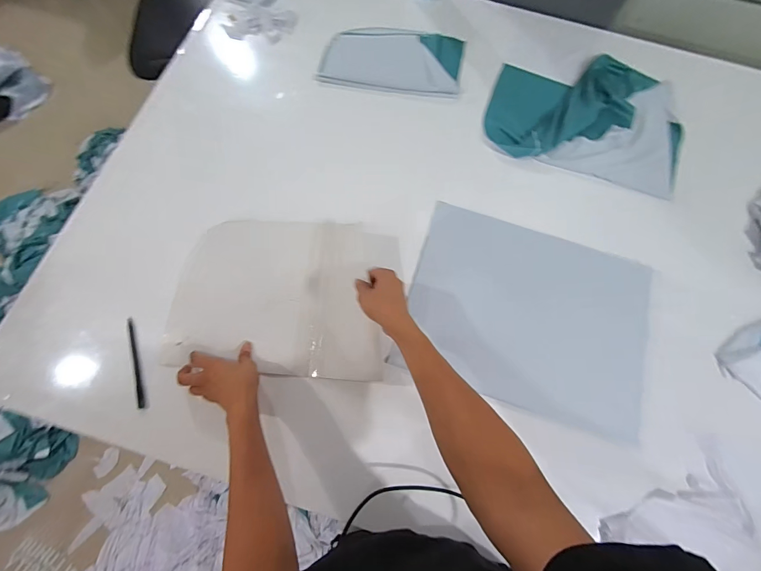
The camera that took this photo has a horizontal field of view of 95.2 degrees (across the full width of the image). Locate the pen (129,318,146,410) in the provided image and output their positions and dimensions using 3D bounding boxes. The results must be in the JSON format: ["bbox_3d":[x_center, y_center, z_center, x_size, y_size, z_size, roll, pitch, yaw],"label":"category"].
[{"bbox_3d":[-0.415,0.129,0.592,0.012,0.008,0.156,-17,73,-7],"label":"pen"}]

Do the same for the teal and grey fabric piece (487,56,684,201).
[{"bbox_3d":[0.473,-0.394,0.792,0.424,0.023,0.344,20,72,5],"label":"teal and grey fabric piece"}]

